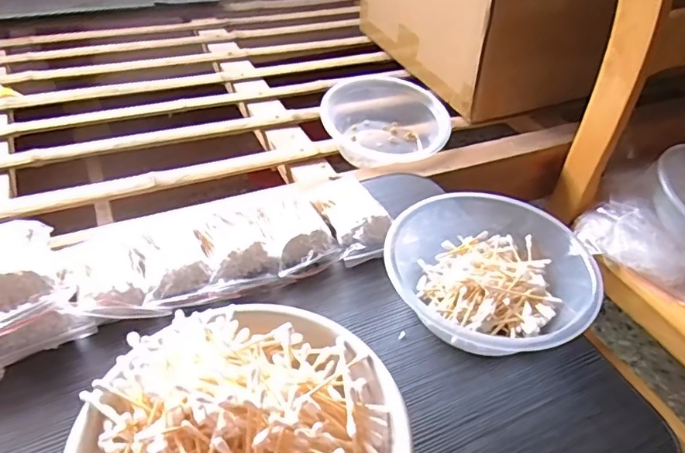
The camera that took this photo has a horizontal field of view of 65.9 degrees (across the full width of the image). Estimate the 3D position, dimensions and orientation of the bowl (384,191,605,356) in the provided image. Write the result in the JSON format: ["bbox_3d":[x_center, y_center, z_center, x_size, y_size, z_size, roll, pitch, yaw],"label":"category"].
[{"bbox_3d":[0.123,0.033,0.459,0.169,0.057,0.155,5,42,1],"label":"bowl"}]

